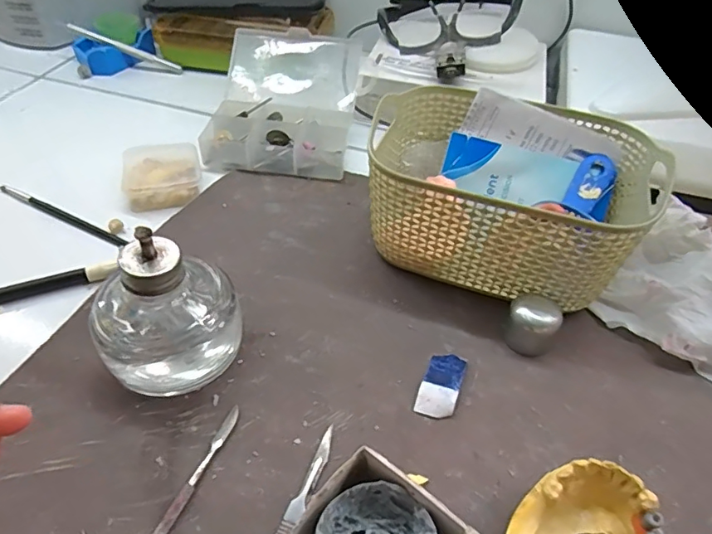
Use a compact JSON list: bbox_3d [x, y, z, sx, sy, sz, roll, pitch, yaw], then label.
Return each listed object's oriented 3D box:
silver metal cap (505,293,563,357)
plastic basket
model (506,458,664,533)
[{"bbox_3d":[0.106,0.032,0.299,0.028,0.027,0.031,26,52,19],"label":"silver metal cap"},{"bbox_3d":[0.095,-0.046,0.332,0.156,0.083,0.116,18,50,13],"label":"plastic basket"},{"bbox_3d":[0.104,0.117,0.214,0.070,0.038,0.049,21,51,16],"label":"model"}]

